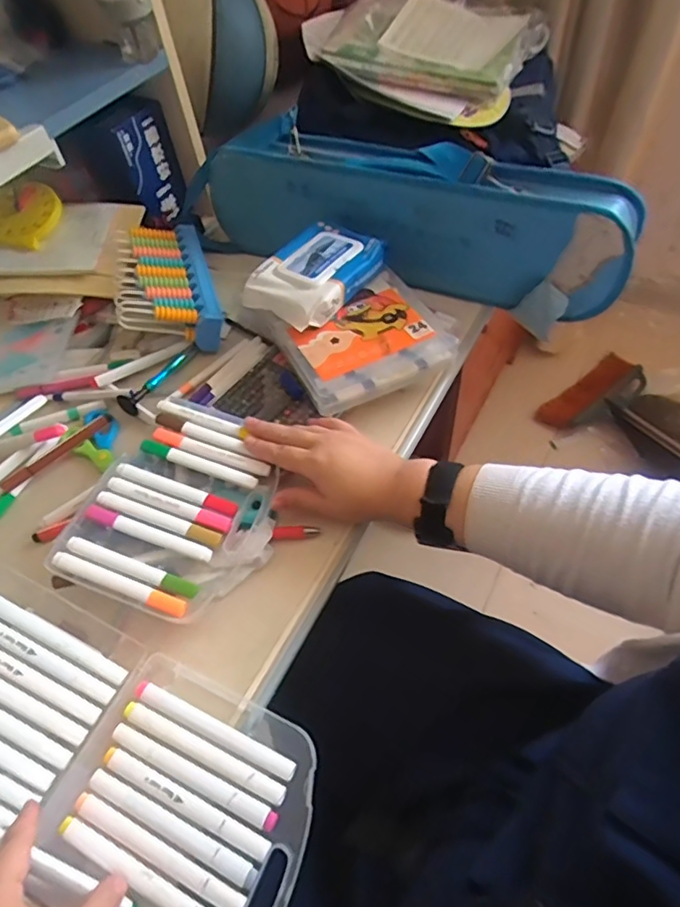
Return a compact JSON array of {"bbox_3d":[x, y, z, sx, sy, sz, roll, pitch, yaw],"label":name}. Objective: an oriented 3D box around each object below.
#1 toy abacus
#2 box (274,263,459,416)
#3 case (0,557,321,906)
[{"bbox_3d":[-0.213,-0.208,0.667,0.113,0.052,0.201,-16,54,-6],"label":"toy abacus"},{"bbox_3d":[0.029,-0.123,0.584,0.171,0.035,0.128,-22,55,-11],"label":"box"},{"bbox_3d":[-0.198,0.223,0.393,0.353,0.028,0.194,26,57,10],"label":"case"}]

